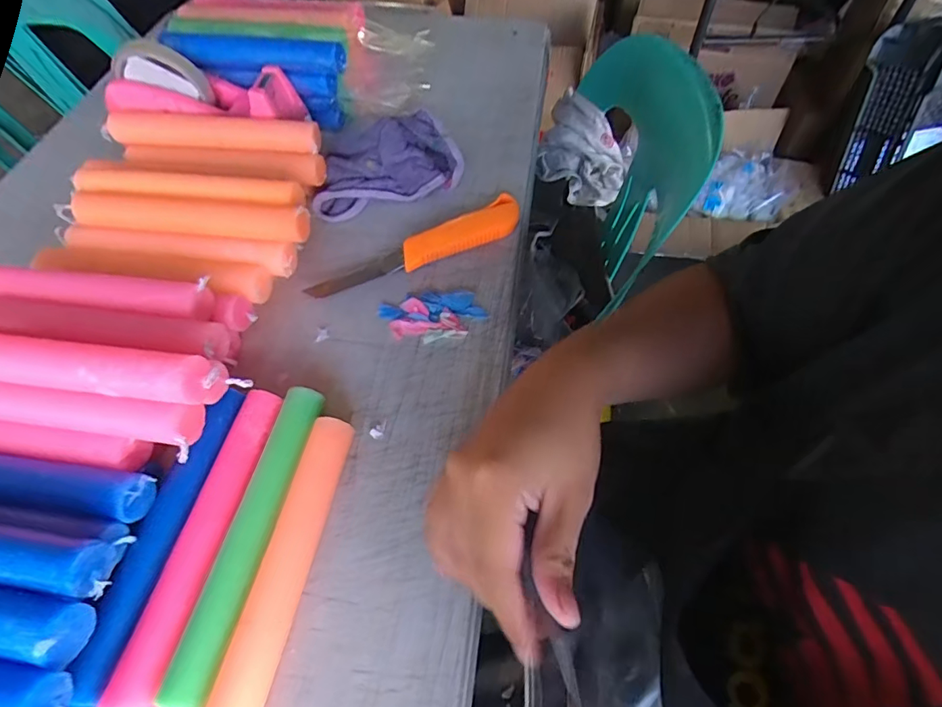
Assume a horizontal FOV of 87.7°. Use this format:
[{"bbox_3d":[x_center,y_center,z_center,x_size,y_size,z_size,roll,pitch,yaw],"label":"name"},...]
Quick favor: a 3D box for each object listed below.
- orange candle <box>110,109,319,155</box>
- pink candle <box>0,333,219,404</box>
[{"bbox_3d":[-0.243,-0.211,0.466,0.202,0.023,0.024,3,57,4],"label":"orange candle"},{"bbox_3d":[-0.256,0.004,0.294,0.199,0.023,0.026,7,57,7],"label":"pink candle"}]

